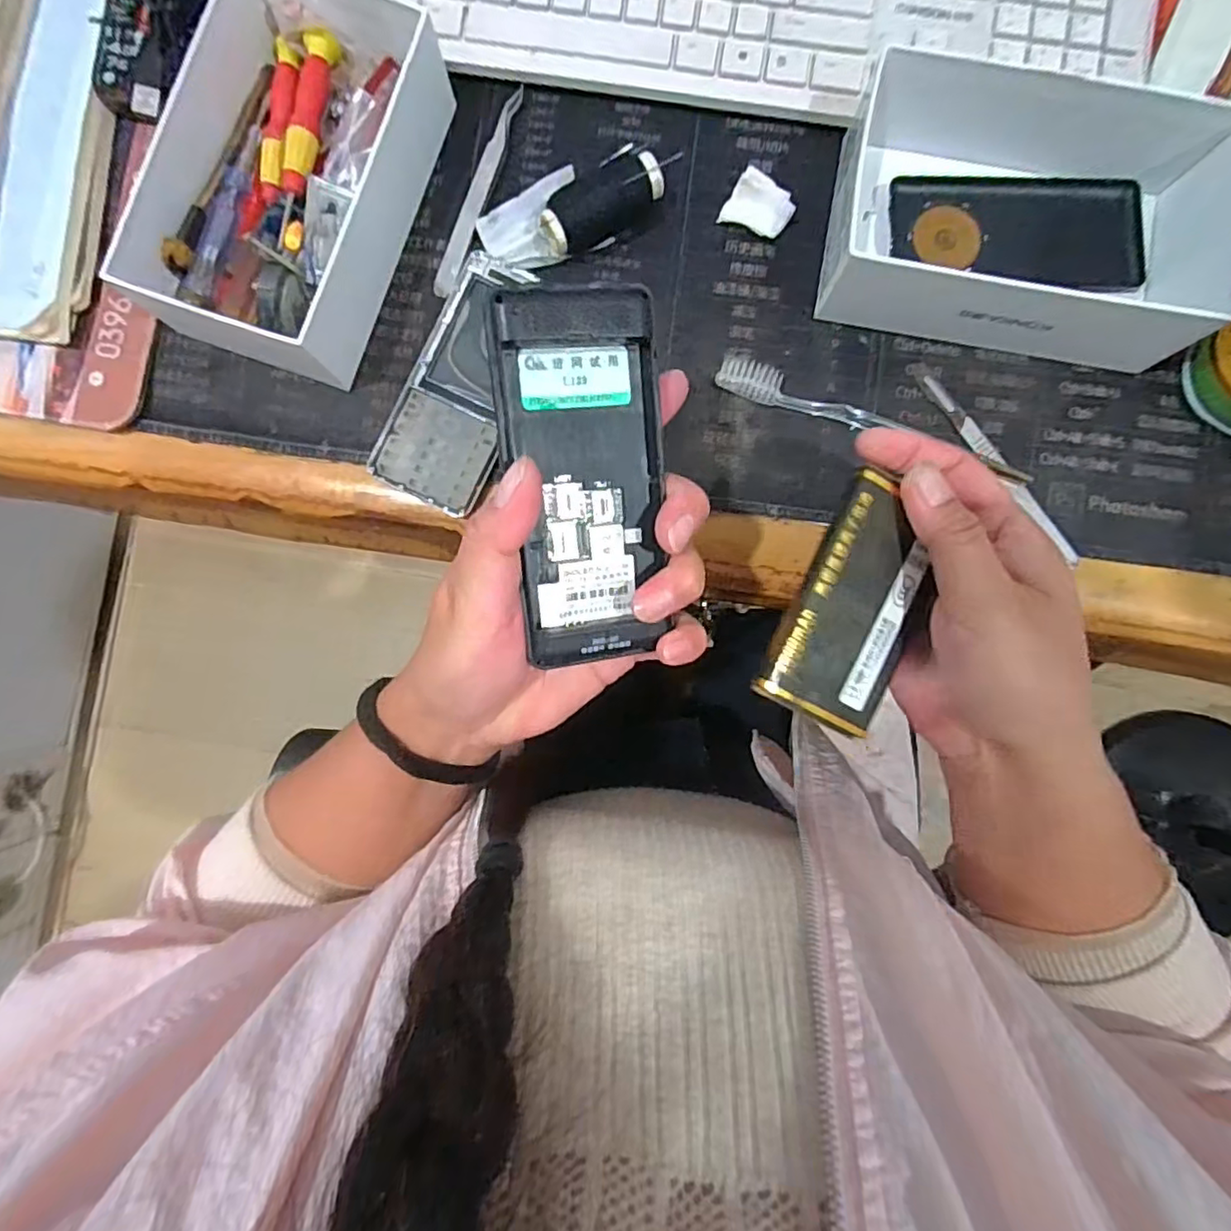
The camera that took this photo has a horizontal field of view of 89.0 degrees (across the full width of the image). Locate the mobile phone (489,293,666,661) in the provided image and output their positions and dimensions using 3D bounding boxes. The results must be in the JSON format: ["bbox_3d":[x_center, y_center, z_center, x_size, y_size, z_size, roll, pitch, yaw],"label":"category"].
[{"bbox_3d":[-0.009,-0.048,0.226,0.056,0.012,0.126,-8,104,-16],"label":"mobile phone"}]

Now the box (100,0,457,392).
[{"bbox_3d":[-0.159,-0.214,0.305,0.116,0.046,0.179,24,90,0],"label":"box"}]

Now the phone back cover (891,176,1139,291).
[{"bbox_3d":[0.208,-0.203,0.327,0.129,0.007,0.057,4,90,0],"label":"phone back cover"}]

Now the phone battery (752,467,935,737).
[{"bbox_3d":[0.096,-0.004,0.245,0.048,0.007,0.094,26,90,0],"label":"phone battery"}]

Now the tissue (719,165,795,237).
[{"bbox_3d":[0.075,-0.212,0.327,0.033,0.012,0.025,30,90,0],"label":"tissue"}]

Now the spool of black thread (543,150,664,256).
[{"bbox_3d":[-0.008,-0.209,0.320,0.061,0.027,0.024,-29,90,0],"label":"spool of black thread"}]

